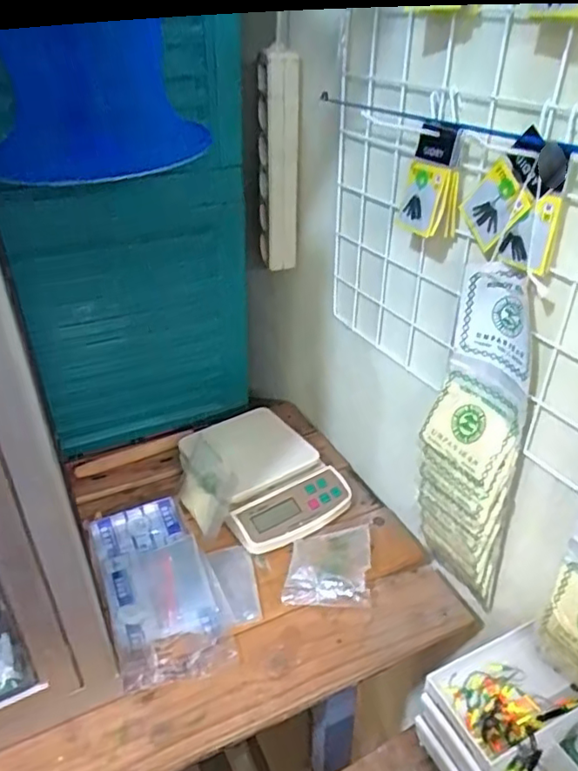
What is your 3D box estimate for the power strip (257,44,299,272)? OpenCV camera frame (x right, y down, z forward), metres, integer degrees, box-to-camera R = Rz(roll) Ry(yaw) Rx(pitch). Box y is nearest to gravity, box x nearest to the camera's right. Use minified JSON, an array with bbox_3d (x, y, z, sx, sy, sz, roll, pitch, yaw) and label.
[{"bbox_3d":[-0.012,-0.254,0.700,0.046,0.249,0.053,-3,34,-5],"label":"power strip"}]

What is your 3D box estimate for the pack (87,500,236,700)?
[{"bbox_3d":[-0.148,0.220,0.653,0.107,0.018,0.232,-14,36,-20],"label":"pack"}]

